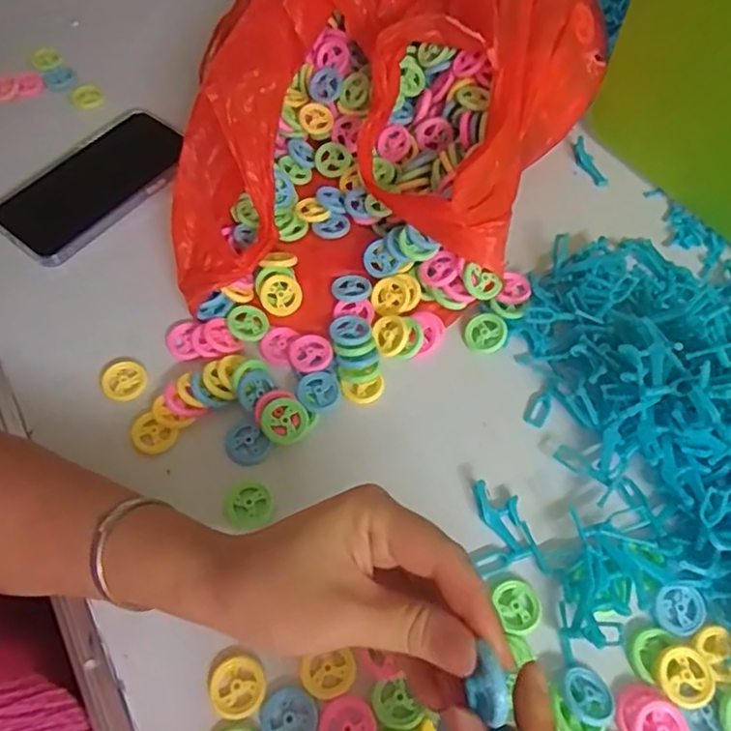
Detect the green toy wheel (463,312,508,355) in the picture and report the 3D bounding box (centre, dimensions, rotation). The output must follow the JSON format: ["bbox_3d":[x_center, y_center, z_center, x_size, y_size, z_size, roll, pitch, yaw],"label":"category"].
[{"bbox_3d":[0.084,-0.023,0.435,0.031,0.004,0.028,-28,76,0],"label":"green toy wheel"}]

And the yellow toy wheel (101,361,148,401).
[{"bbox_3d":[-0.165,0.010,0.421,0.029,0.006,0.025,-28,64,-15],"label":"yellow toy wheel"}]

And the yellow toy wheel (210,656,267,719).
[{"bbox_3d":[-0.068,0.170,0.326,0.029,0.004,0.028,0,60,0],"label":"yellow toy wheel"}]

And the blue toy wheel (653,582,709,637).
[{"bbox_3d":[0.178,0.137,0.348,0.030,0.004,0.028,0,78,-2],"label":"blue toy wheel"}]

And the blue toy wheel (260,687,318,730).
[{"bbox_3d":[-0.040,0.183,0.319,0.029,0.004,0.028,0,60,0],"label":"blue toy wheel"}]

